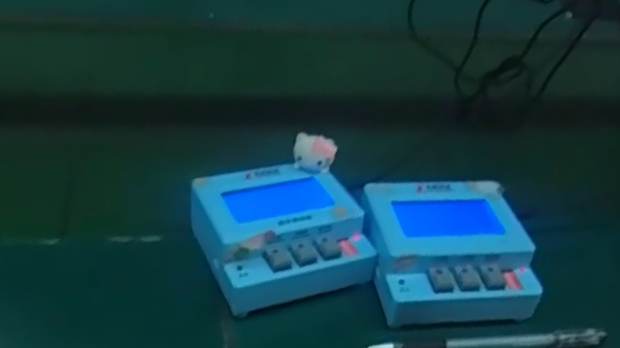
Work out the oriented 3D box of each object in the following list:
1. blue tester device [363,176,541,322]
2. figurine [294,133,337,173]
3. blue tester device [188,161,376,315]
[{"bbox_3d":[0.092,0.054,0.448,0.103,0.050,0.100,0,35,-12],"label":"blue tester device"},{"bbox_3d":[0.003,-0.014,0.473,0.030,0.028,0.016,8,34,1],"label":"figurine"},{"bbox_3d":[-0.022,0.042,0.446,0.106,0.051,0.097,-9,38,-23],"label":"blue tester device"}]

